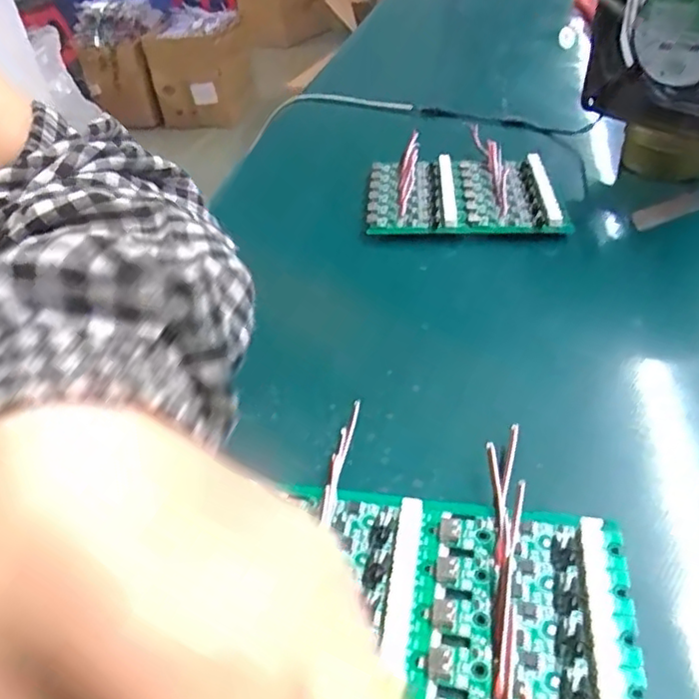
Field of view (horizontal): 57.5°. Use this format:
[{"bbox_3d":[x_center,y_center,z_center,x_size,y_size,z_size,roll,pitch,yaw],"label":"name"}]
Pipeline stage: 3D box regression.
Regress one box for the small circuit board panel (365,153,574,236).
[{"bbox_3d":[0.075,-0.106,0.430,0.123,0.013,0.096,1,41,9],"label":"small circuit board panel"}]

